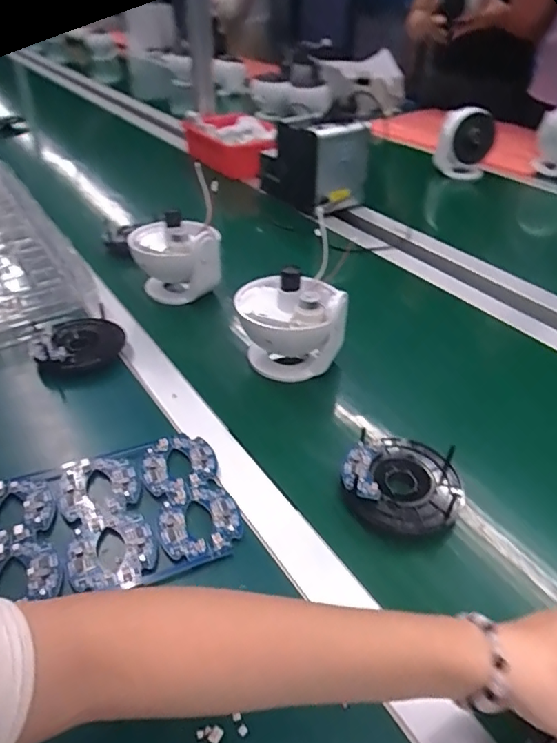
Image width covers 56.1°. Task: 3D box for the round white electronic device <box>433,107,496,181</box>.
[{"bbox_3d":[0.417,-0.511,1.176,0.126,0.159,0.091,3,41,3],"label":"round white electronic device"}]

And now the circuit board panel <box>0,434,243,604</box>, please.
[{"bbox_3d":[-0.139,0.117,0.421,0.196,0.013,0.132,-11,36,-17],"label":"circuit board panel"}]

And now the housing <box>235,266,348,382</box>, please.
[{"bbox_3d":[0.010,-0.061,0.587,0.107,0.113,0.104,-6,35,-9],"label":"housing"}]

